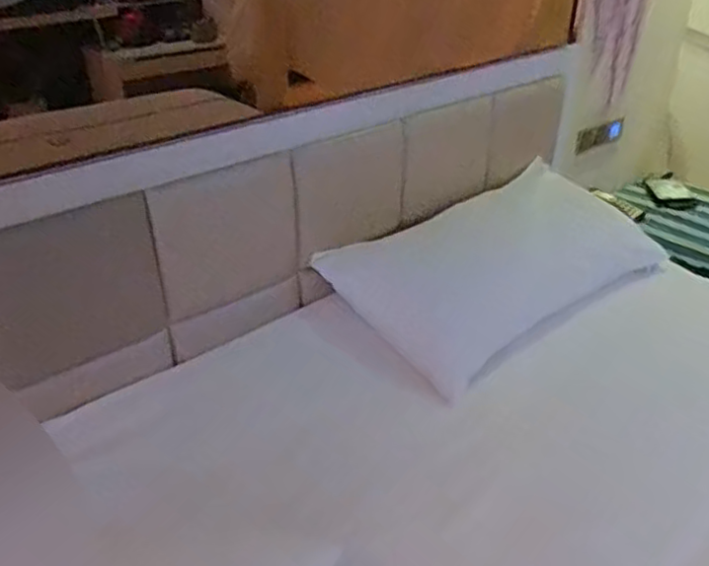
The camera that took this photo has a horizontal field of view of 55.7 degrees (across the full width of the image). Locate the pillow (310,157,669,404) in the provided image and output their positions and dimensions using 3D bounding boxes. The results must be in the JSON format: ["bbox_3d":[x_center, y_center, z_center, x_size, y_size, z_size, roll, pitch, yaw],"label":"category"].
[{"bbox_3d":[0.328,-0.053,1.507,0.738,0.145,0.391,-24,39,-34],"label":"pillow"}]

